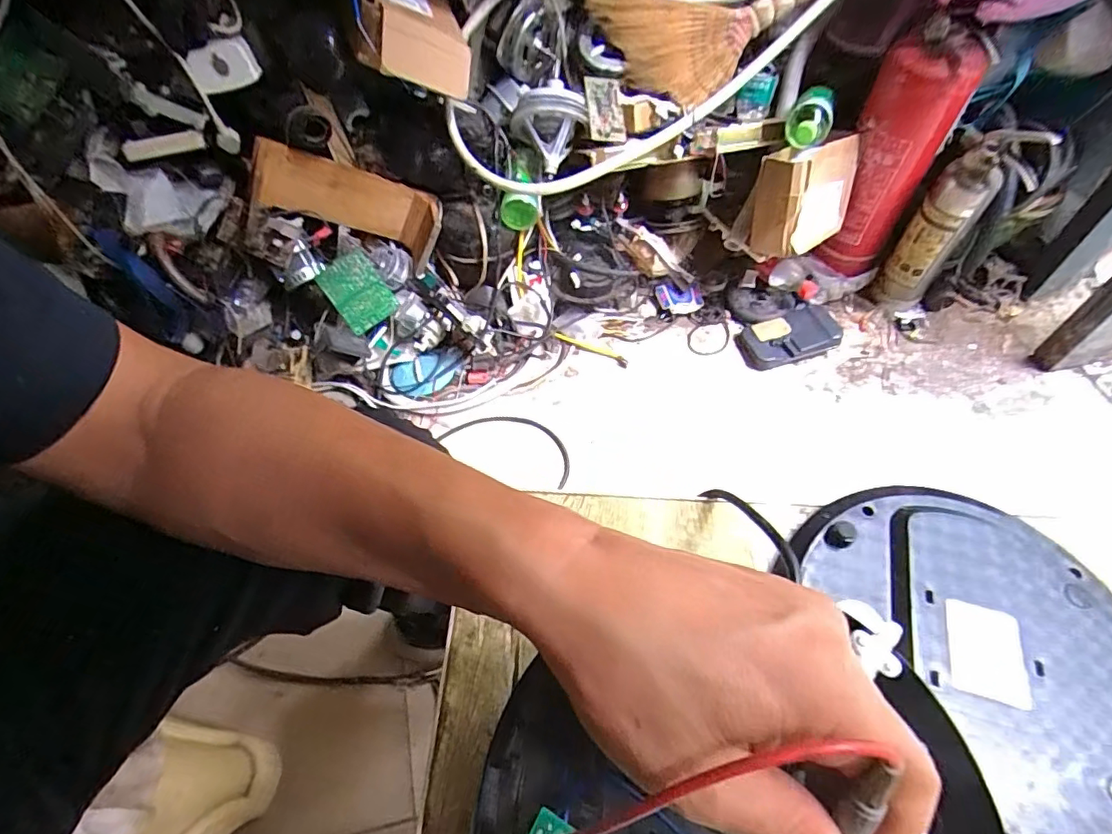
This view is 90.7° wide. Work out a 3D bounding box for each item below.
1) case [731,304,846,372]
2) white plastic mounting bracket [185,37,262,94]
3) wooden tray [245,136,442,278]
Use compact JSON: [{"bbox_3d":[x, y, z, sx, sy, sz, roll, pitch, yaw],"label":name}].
[{"bbox_3d":[0.442,-0.153,1.046,0.179,0.047,0.109,-15,56,-8],"label":"case"},{"bbox_3d":[-0.476,-0.504,0.792,0.084,0.056,0.023,-19,27,-6],"label":"white plastic mounting bracket"},{"bbox_3d":[-0.360,-0.360,0.956,0.300,0.131,0.105,9,50,-29],"label":"wooden tray"}]

